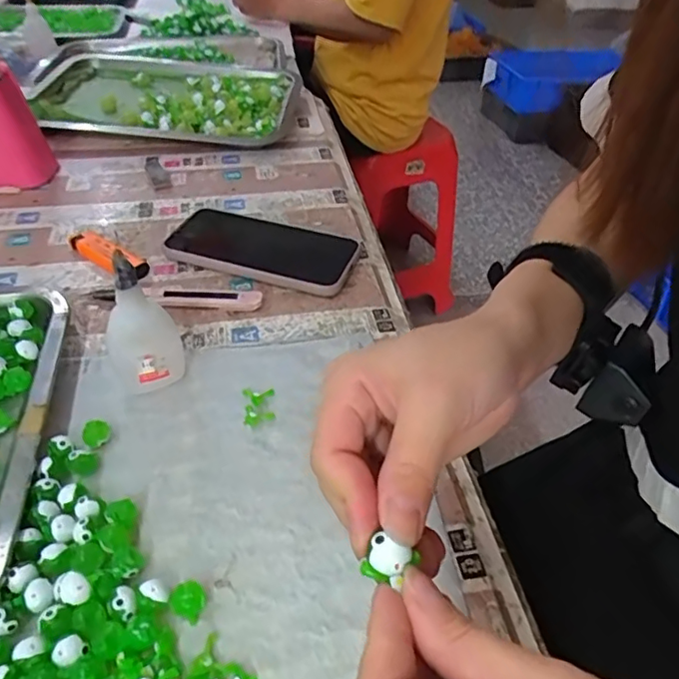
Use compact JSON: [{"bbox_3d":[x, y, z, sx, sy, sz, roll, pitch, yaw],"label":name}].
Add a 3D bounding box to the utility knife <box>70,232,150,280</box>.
[{"bbox_3d":[-0.195,-0.072,0.482,0.081,0.011,0.023,25,46,23],"label":"utility knife"}]

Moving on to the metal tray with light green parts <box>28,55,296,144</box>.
[{"bbox_3d":[-0.200,-0.294,0.698,0.285,0.049,0.215,3,42,0],"label":"metal tray with light green parts"}]

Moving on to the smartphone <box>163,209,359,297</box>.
[{"bbox_3d":[-0.064,-0.081,0.495,0.157,0.015,0.089,13,43,12],"label":"smartphone"}]

